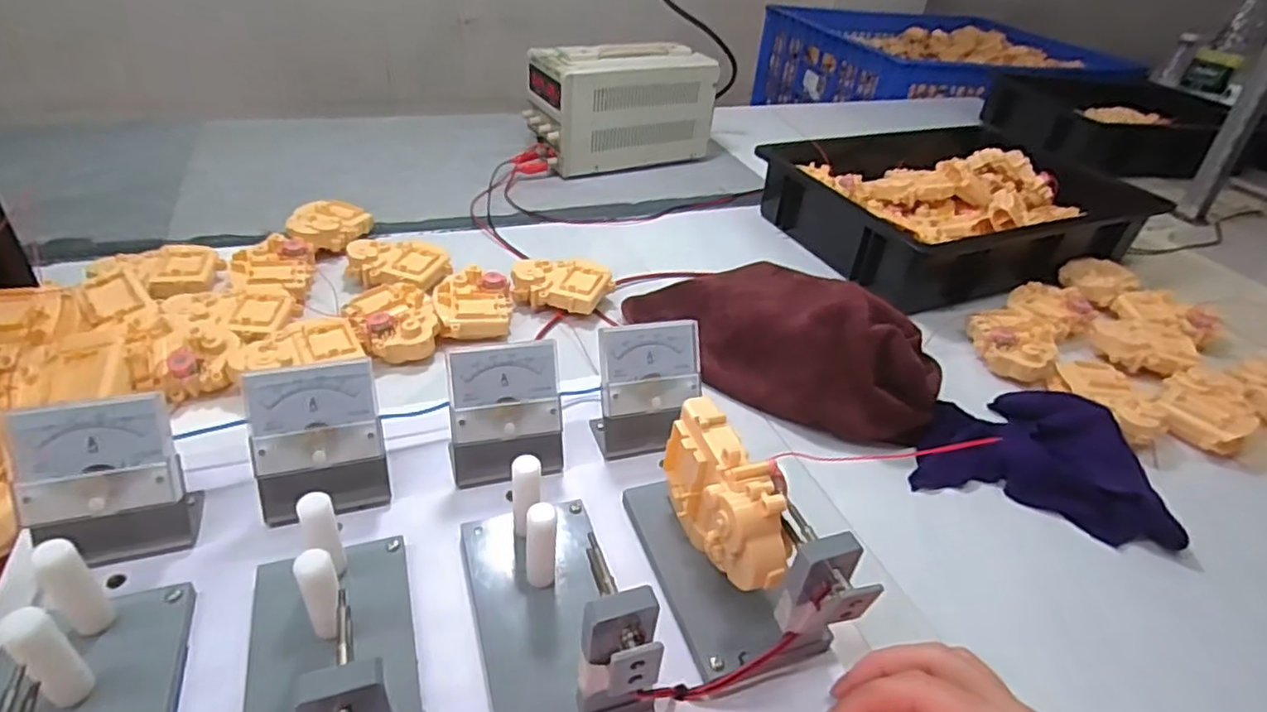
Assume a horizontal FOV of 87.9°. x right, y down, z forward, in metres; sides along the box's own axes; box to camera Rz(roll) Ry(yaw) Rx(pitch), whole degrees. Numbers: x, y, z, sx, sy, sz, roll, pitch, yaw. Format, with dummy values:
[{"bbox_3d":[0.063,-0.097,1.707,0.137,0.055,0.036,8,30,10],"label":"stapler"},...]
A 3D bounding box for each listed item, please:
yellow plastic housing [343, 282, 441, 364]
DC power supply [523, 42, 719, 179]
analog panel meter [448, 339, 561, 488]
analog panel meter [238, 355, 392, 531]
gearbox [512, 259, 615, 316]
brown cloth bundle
[{"bbox_3d":[-0.215,-0.032,0.591,0.066,0.024,0.097,-21,45,-33],"label":"yellow plastic housing"},{"bbox_3d":[-0.015,-0.364,0.983,0.272,0.171,0.100,-13,41,-25],"label":"DC power supply"},{"bbox_3d":[-0.076,0.036,0.389,0.066,0.073,0.041,-6,39,-17],"label":"analog panel meter"},{"bbox_3d":[-0.169,0.047,0.356,0.063,0.075,0.041,-6,39,-17],"label":"analog panel meter"},{"bbox_3d":[-0.073,-0.073,0.667,0.096,0.028,0.060,12,37,6],"label":"gearbox"},{"bbox_3d":[0.135,-0.028,0.606,0.292,0.098,0.137,33,44,30],"label":"brown cloth bundle"}]

